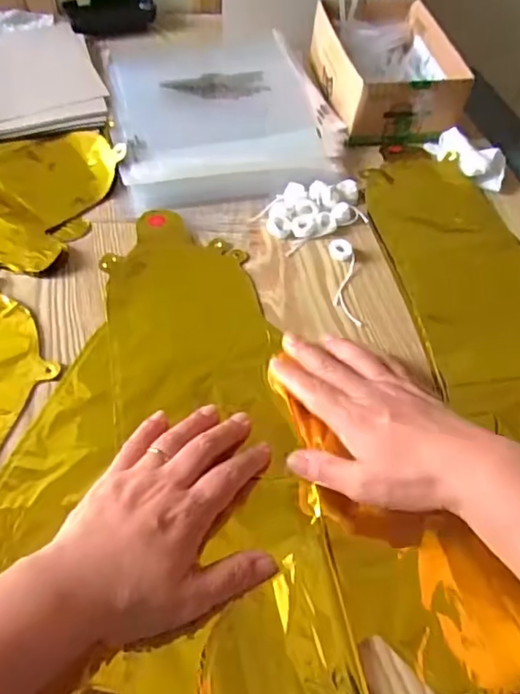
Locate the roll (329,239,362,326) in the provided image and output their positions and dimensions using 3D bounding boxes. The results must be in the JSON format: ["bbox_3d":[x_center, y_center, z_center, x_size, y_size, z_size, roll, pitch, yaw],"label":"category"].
[{"bbox_3d":[0.073,-0.058,0.477,0.021,0.006,0.095,3,55,-2],"label":"roll"}]

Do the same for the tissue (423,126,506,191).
[{"bbox_3d":[0.216,-0.199,0.574,0.040,0.022,0.088,-34,64,-24],"label":"tissue"}]

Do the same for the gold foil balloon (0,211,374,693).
[{"bbox_3d":[-0.083,0.071,0.369,0.226,0.022,0.426,-7,56,-9],"label":"gold foil balloon"}]

